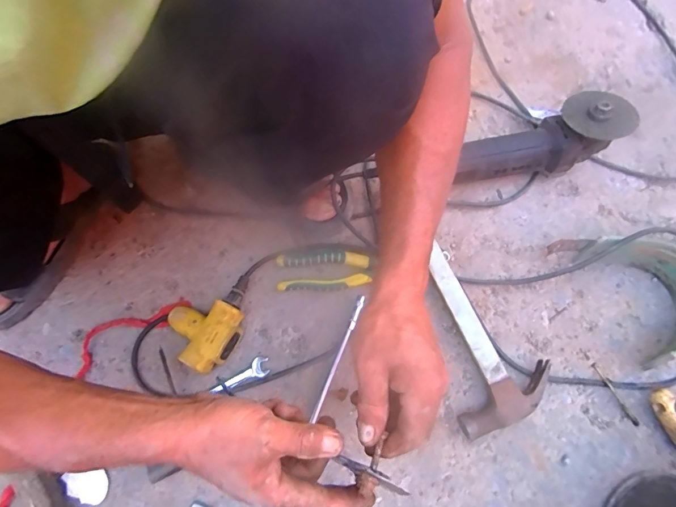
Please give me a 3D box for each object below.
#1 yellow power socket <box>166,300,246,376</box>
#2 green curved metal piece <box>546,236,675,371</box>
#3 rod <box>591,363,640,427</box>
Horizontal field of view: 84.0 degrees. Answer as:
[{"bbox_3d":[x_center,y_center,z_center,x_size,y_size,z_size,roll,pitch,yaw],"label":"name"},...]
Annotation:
[{"bbox_3d":[-0.169,0.097,0.469,0.092,0.040,0.083,24,71,9],"label":"yellow power socket"},{"bbox_3d":[0.385,0.035,0.482,0.116,0.069,0.188,-28,71,-10],"label":"green curved metal piece"},{"bbox_3d":[0.337,0.171,0.456,0.007,0.004,0.079,-27,71,-10],"label":"rod"}]

